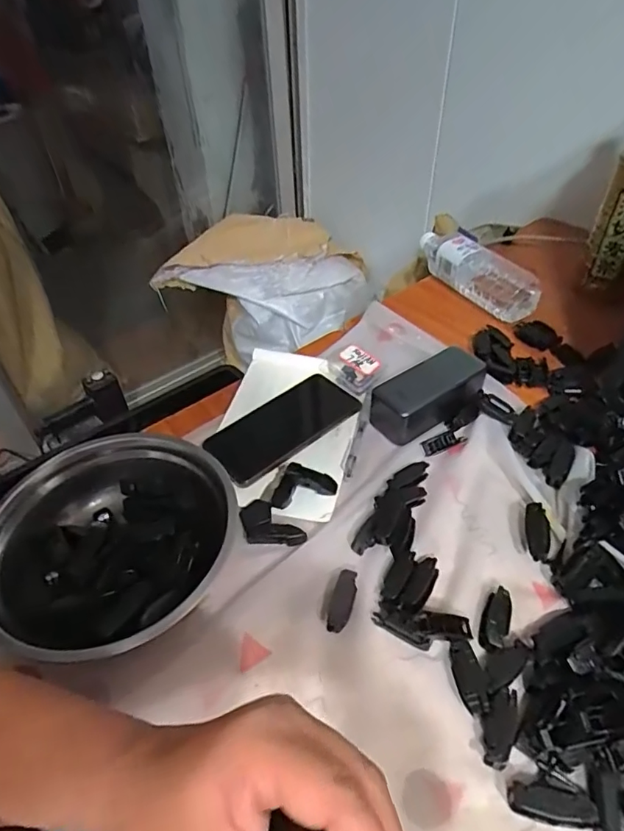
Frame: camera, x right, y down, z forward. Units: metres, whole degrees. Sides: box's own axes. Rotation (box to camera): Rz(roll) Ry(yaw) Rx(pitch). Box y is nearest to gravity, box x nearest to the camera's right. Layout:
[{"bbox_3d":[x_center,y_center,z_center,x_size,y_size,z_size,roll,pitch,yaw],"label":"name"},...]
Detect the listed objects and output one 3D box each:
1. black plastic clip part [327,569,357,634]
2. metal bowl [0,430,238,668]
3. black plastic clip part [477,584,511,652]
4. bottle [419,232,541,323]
[{"bbox_3d":[0.025,0.152,0.422,0.019,0.009,0.049,13,47,16],"label":"black plastic clip part"},{"bbox_3d":[-0.165,0.111,0.440,0.193,0.061,0.203,-2,45,2],"label":"metal bowl"},{"bbox_3d":[0.147,0.163,0.409,0.021,0.014,0.051,16,48,19],"label":"black plastic clip part"},{"bbox_3d":[0.228,-0.211,0.741,0.059,0.065,0.206,-23,48,-19],"label":"bottle"}]

